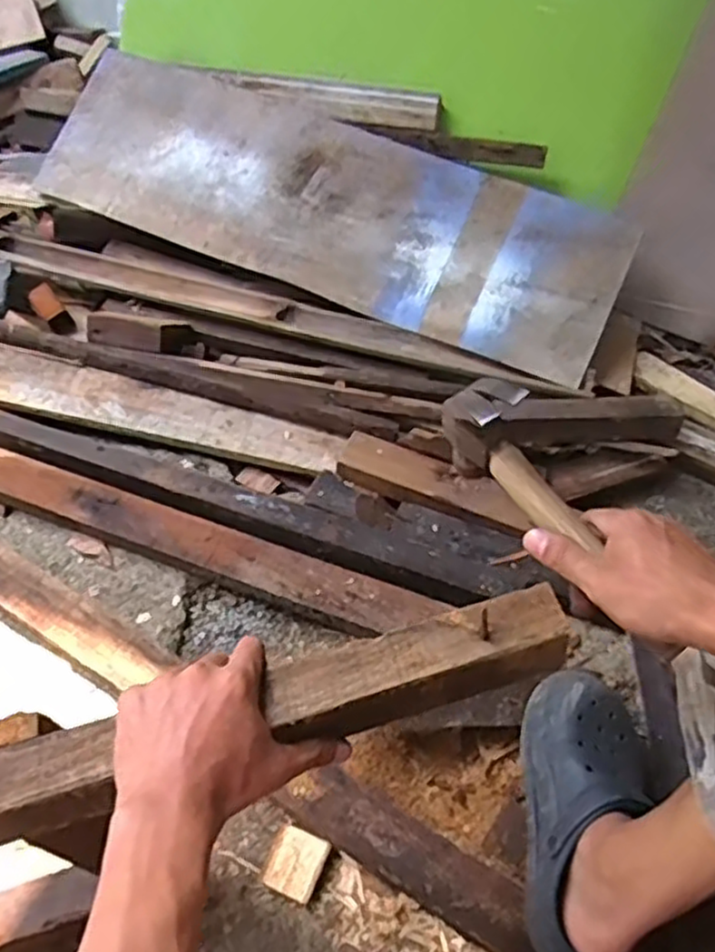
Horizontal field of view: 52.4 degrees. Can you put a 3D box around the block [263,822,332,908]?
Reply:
[{"bbox_3d":[-0.064,0.399,0.750,0.057,0.022,0.060,23,56,15],"label":"block"}]

